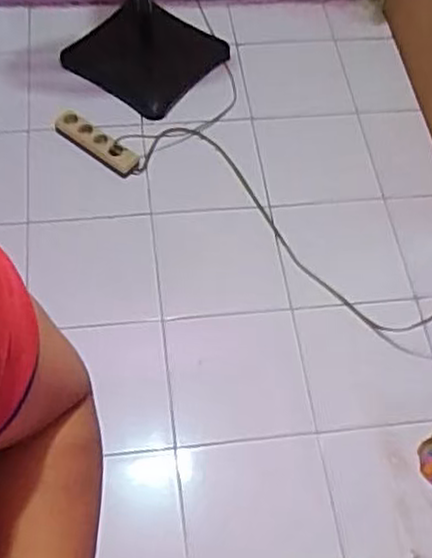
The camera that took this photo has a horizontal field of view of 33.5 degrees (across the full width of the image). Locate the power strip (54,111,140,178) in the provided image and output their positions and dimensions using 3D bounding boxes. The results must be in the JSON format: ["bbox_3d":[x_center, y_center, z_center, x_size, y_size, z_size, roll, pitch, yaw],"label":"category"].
[{"bbox_3d":[-0.301,-0.344,1.785,0.248,0.051,0.064,36,65,18],"label":"power strip"}]

